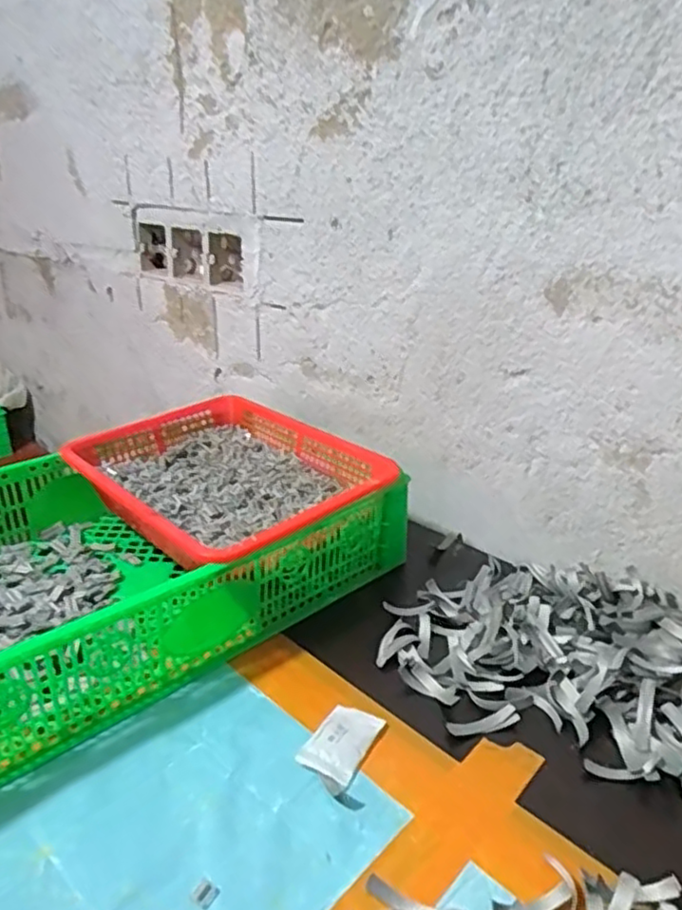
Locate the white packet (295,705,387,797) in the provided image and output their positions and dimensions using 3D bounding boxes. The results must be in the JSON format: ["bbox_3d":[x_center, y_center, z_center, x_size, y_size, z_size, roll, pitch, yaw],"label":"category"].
[{"bbox_3d":[-0.001,0.205,0.475,0.040,0.010,0.071,12,26,24],"label":"white packet"}]

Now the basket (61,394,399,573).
[{"bbox_3d":[-0.115,0.029,0.685,0.236,0.075,0.294,-20,31,-39],"label":"basket"}]

